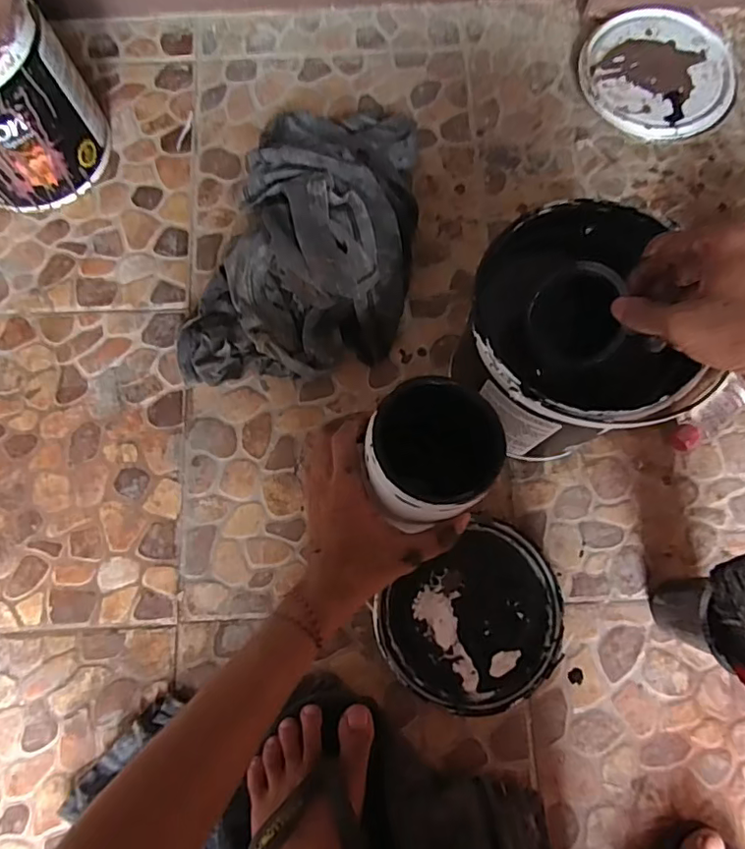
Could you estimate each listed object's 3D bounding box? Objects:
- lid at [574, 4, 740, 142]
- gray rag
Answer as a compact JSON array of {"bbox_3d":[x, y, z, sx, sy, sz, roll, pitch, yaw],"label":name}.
[{"bbox_3d":[0.344,-0.423,0.671,0.178,0.026,0.168,0,77,0],"label":"lid"},{"bbox_3d":[-0.057,-0.199,0.578,0.210,0.099,0.352,18,78,4],"label":"gray rag"}]

